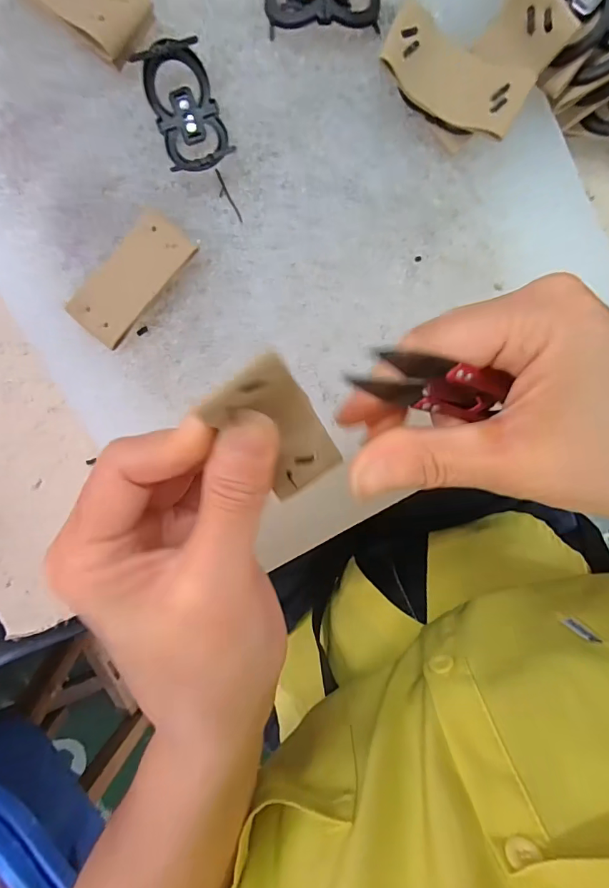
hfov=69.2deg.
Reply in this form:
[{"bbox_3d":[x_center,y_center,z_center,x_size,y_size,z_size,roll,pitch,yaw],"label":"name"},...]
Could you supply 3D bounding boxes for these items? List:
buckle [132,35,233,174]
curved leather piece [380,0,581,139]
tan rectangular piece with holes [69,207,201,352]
[{"bbox_3d":[-0.050,-0.140,0.186,0.027,0.011,0.048,-18,100,1],"label":"buckle"},{"bbox_3d":[0.068,-0.160,0.180,0.057,0.026,0.058,0,99,-2],"label":"curved leather piece"},{"bbox_3d":[-0.077,-0.074,0.196,0.028,0.009,0.059,44,95,-8],"label":"tan rectangular piece with holes"}]

